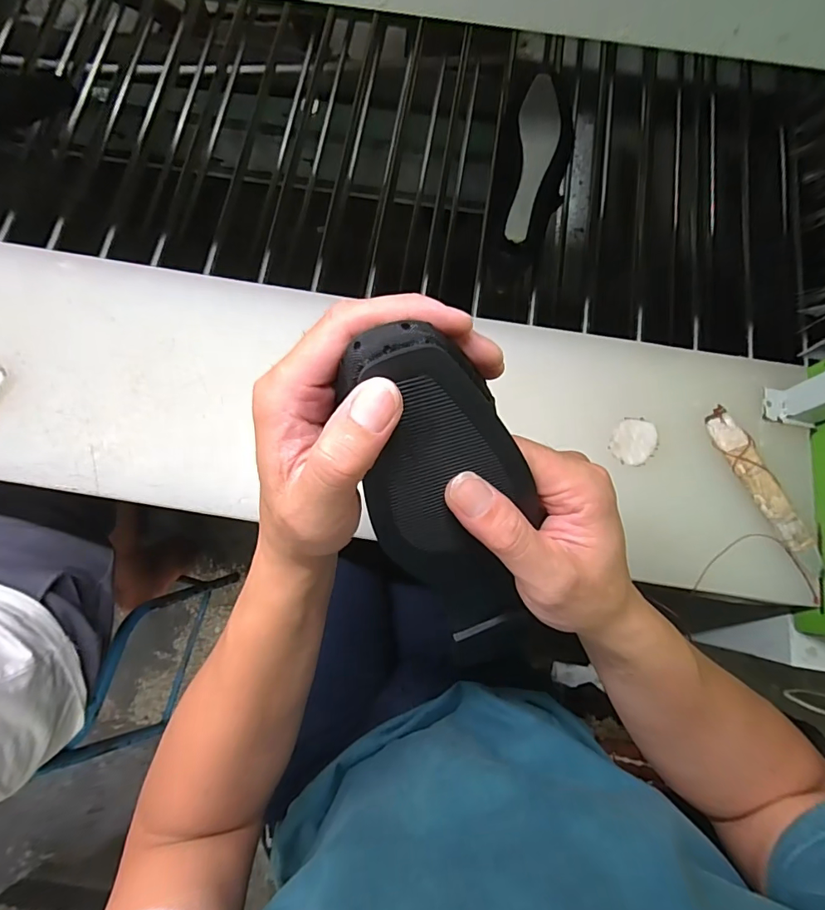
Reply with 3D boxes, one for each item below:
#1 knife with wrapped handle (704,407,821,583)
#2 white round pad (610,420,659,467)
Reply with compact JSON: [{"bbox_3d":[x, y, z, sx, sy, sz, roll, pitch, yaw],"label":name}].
[{"bbox_3d":[0.329,0.030,0.439,0.030,0.016,0.164,-26,79,-7],"label":"knife with wrapped handle"},{"bbox_3d":[0.215,-0.013,0.456,0.040,0.005,0.046,23,78,4],"label":"white round pad"}]

